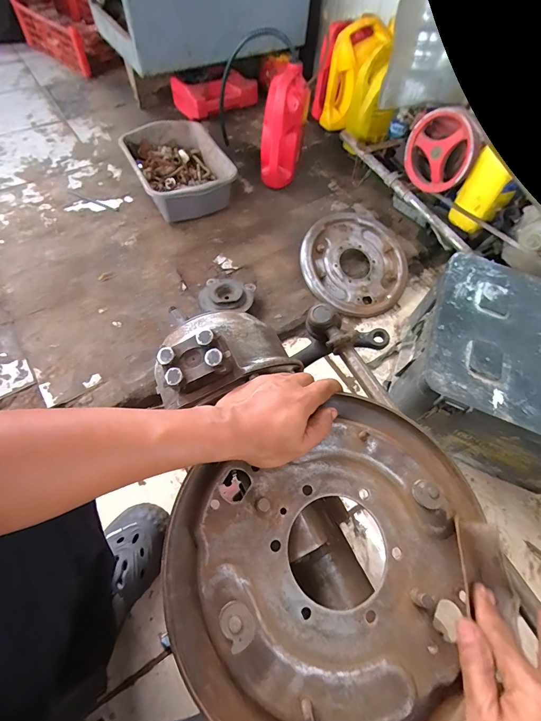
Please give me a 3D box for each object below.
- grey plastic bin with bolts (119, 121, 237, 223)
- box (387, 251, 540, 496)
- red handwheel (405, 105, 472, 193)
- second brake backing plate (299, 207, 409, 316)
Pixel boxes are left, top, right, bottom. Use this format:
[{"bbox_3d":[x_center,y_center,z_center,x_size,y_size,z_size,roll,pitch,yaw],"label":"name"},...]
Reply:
[{"bbox_3d":[-0.272,-0.559,1.019,0.256,0.135,0.295,-23,65,-16],"label":"grey plastic bin with bolts"},{"bbox_3d":[0.477,0.023,0.707,0.357,0.215,0.344,23,62,8],"label":"box"},{"bbox_3d":[0.416,-0.513,0.841,0.034,0.171,0.168,-33,69,-20],"label":"red handwheel"},{"bbox_3d":[0.228,-0.263,0.920,0.276,0.026,0.288,1,83,-8],"label":"second brake backing plate"}]

